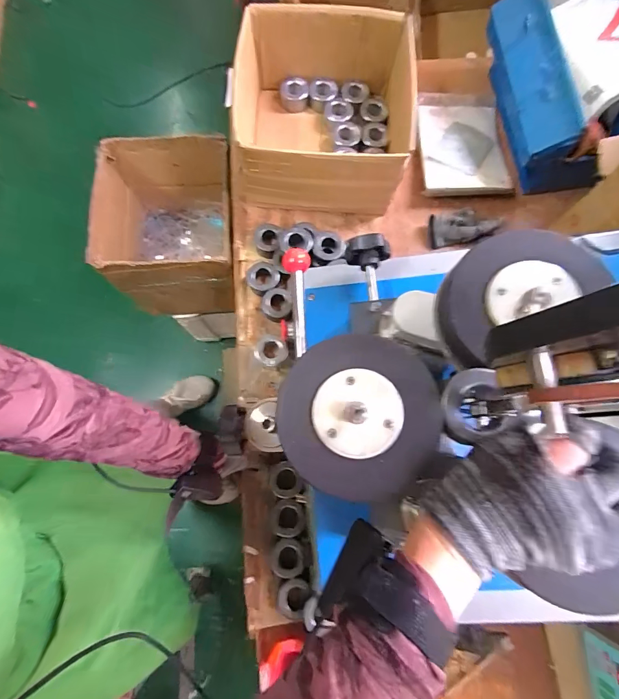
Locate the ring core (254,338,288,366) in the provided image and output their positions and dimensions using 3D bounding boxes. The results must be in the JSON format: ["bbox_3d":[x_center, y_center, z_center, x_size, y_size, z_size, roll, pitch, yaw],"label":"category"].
[{"bbox_3d":[-0.074,0.005,0.714,0.063,0.038,0.052,40,79,7],"label":"ring core"}]

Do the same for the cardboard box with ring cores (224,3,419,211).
[{"bbox_3d":[0.038,-0.473,0.757,0.363,0.167,0.341,4,77,-1],"label":"cardboard box with ring cores"}]

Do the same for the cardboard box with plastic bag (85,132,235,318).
[{"bbox_3d":[-0.327,-0.294,0.952,0.295,0.308,0.320,-2,77,-2],"label":"cardboard box with plastic bag"}]

